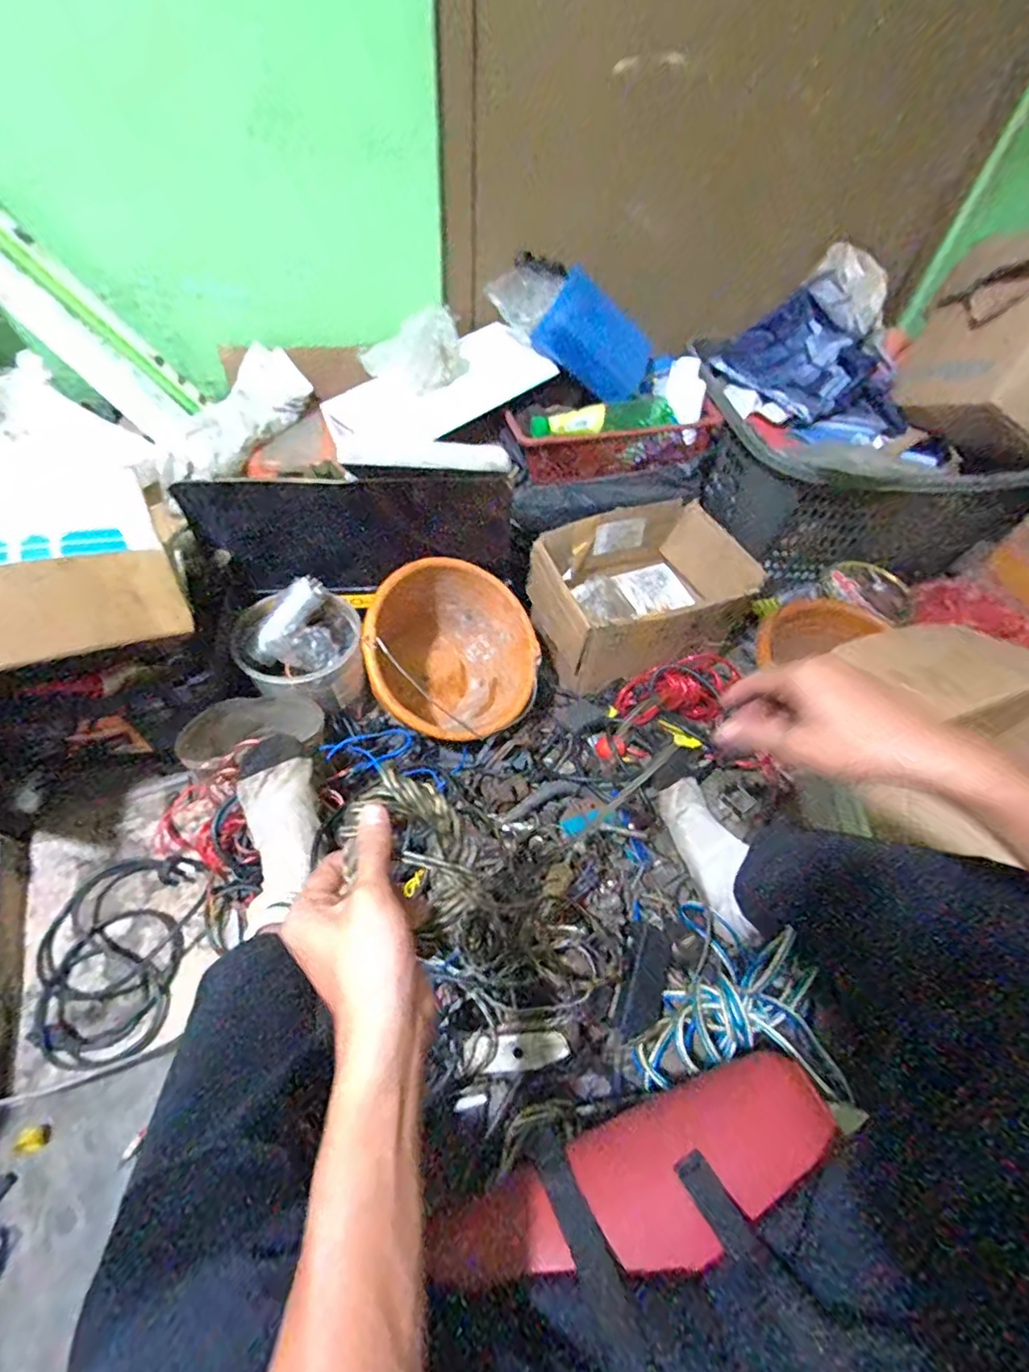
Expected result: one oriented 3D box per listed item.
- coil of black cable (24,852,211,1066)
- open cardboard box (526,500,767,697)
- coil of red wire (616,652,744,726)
[{"bbox_3d":[-0.481,0.316,0.680,0.174,0.028,0.220,5,54,0],"label":"coil of black cable"},{"bbox_3d":[0.202,-0.147,0.927,0.312,0.145,0.234,-18,58,-16],"label":"open cardboard box"},{"bbox_3d":[0.256,0.003,0.891,0.185,0.075,0.076,-3,54,-6],"label":"coil of red wire"}]

